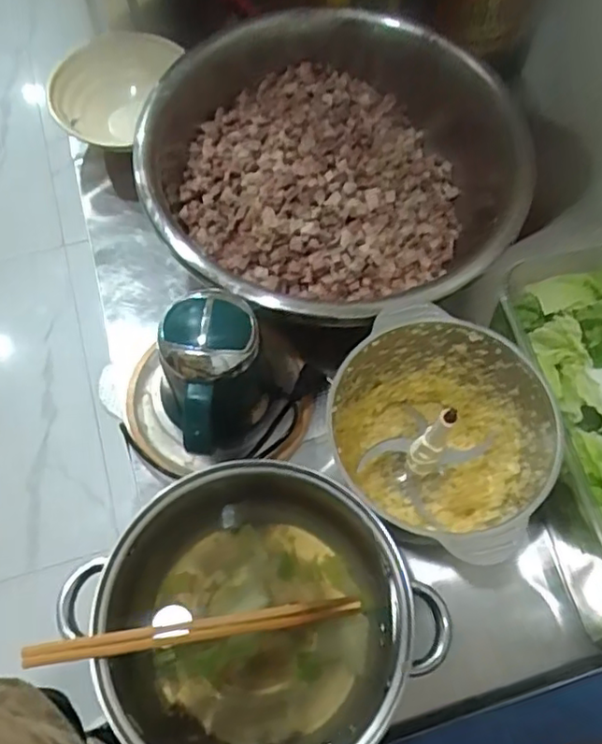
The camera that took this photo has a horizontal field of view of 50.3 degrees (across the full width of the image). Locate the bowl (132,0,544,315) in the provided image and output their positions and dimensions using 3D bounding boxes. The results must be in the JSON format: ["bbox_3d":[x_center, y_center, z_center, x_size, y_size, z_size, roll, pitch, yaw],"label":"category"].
[{"bbox_3d":[0.040,-0.206,0.683,0.385,0.119,0.362,0,65,-1],"label":"bowl"}]

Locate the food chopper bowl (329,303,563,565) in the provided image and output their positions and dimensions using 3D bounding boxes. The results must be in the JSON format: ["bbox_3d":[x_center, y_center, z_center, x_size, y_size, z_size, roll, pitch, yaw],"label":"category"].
[{"bbox_3d":[0.116,0.063,0.577,0.176,0.135,0.176,0,65,-1],"label":"food chopper bowl"}]

